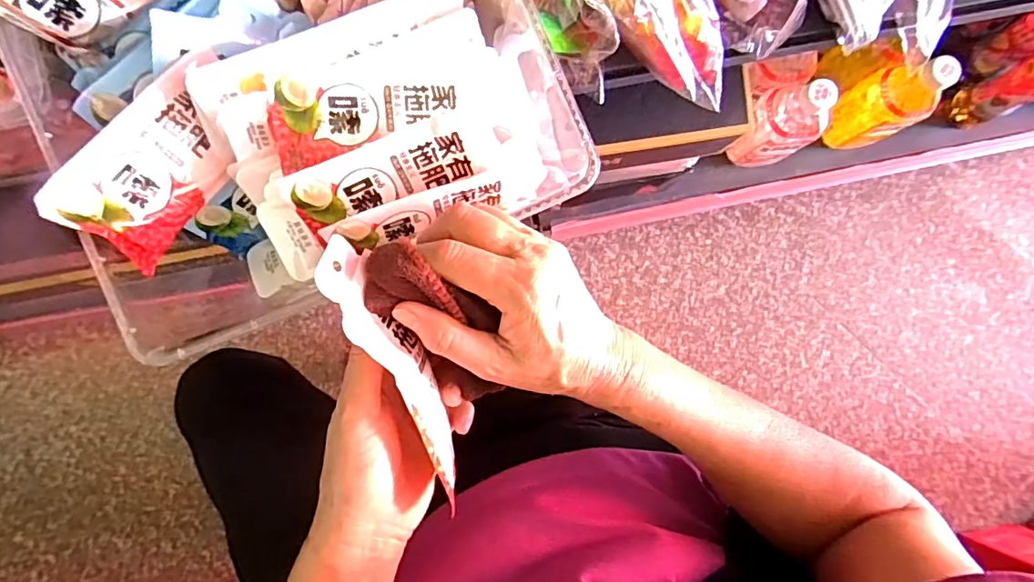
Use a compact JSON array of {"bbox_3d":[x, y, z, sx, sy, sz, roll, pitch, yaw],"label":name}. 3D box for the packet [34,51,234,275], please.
[{"bbox_3d":[-0.218,-0.081,0.336,0.014,0.068,0.125,9,63,35],"label":"packet"}]

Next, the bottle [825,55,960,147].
[{"bbox_3d":[0.521,-0.268,0.768,0.074,0.163,0.088,-19,89,-3],"label":"bottle"}]

